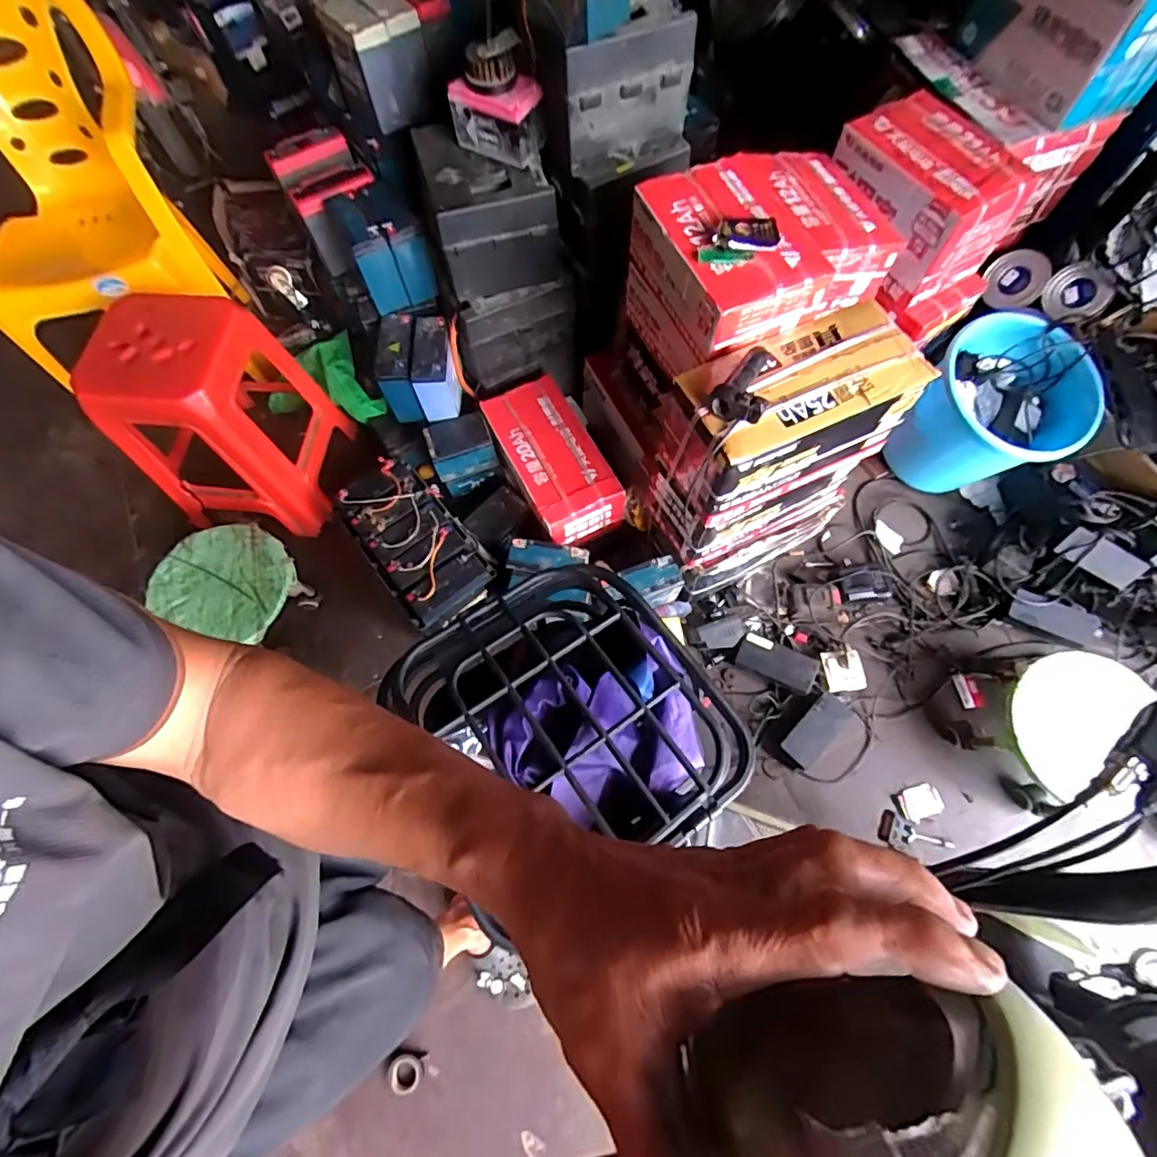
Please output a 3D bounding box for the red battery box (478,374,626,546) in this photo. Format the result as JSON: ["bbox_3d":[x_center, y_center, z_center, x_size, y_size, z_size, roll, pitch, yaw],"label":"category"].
[{"bbox_3d":[-0.062,-0.286,1.349,0.210,0.144,0.413,-24,70,-8],"label":"red battery box"}]

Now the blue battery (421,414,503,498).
[{"bbox_3d":[-0.286,-0.309,1.357,0.153,0.145,0.111,-22,70,-7],"label":"blue battery"}]

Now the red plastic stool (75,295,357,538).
[{"bbox_3d":[-0.806,-0.359,1.249,0.322,0.442,0.340,6,69,4],"label":"red plastic stool"}]

